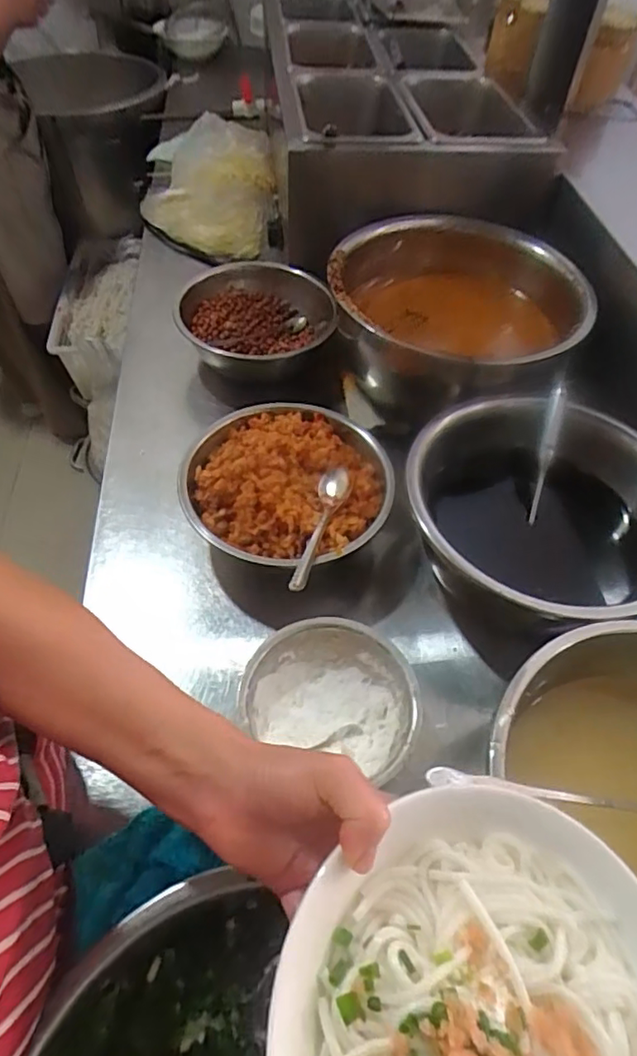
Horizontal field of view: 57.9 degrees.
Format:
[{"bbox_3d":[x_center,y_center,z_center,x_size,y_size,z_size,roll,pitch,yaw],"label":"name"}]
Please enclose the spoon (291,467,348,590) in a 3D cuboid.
[{"bbox_3d":[0.003,0.000,0.551,0.029,0.020,0.154,10,58,7],"label":"spoon"}]

